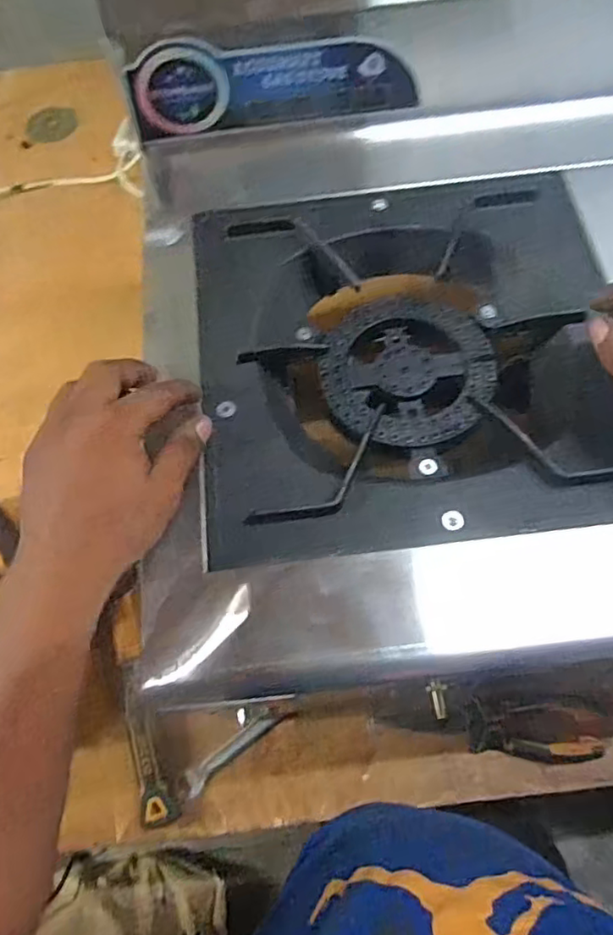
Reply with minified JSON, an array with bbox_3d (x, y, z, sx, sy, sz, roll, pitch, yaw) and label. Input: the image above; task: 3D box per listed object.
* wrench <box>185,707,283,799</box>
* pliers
[{"bbox_3d":[-0.073,0.277,0.597,0.107,0.014,0.020,-38,69,-14],"label":"wrench"},{"bbox_3d":[0.219,0.254,0.581,0.129,0.021,0.050,4,65,4],"label":"pliers"}]

